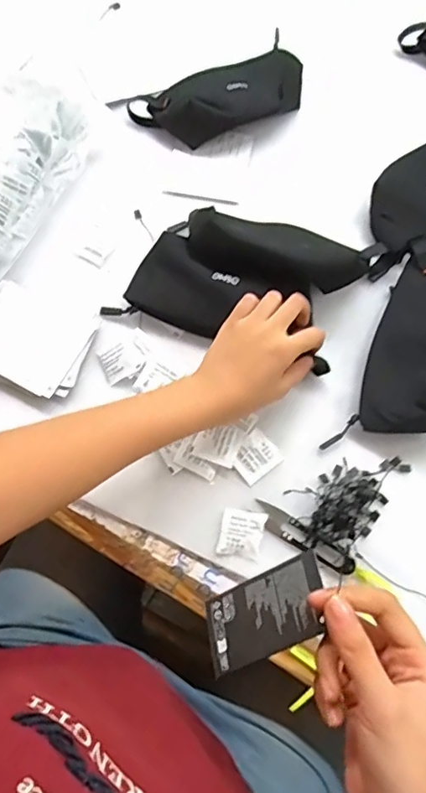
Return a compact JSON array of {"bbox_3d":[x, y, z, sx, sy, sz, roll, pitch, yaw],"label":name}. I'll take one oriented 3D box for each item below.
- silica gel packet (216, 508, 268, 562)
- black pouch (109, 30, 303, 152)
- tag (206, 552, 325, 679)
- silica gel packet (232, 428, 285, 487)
[{"bbox_3d":[0.025,0.123,0.482,0.037,0.011,0.042,14,72,5],"label":"silica gel packet"},{"bbox_3d":[0.003,-0.356,0.642,0.214,0.039,0.102,-14,72,-4],"label":"black pouch"},{"bbox_3d":[0.031,0.137,0.337,0.087,0.004,0.050,-35,42,22],"label":"tag"},{"bbox_3d":[0.040,0.057,0.510,0.043,0.005,0.039,-38,75,-11],"label":"silica gel packet"}]

